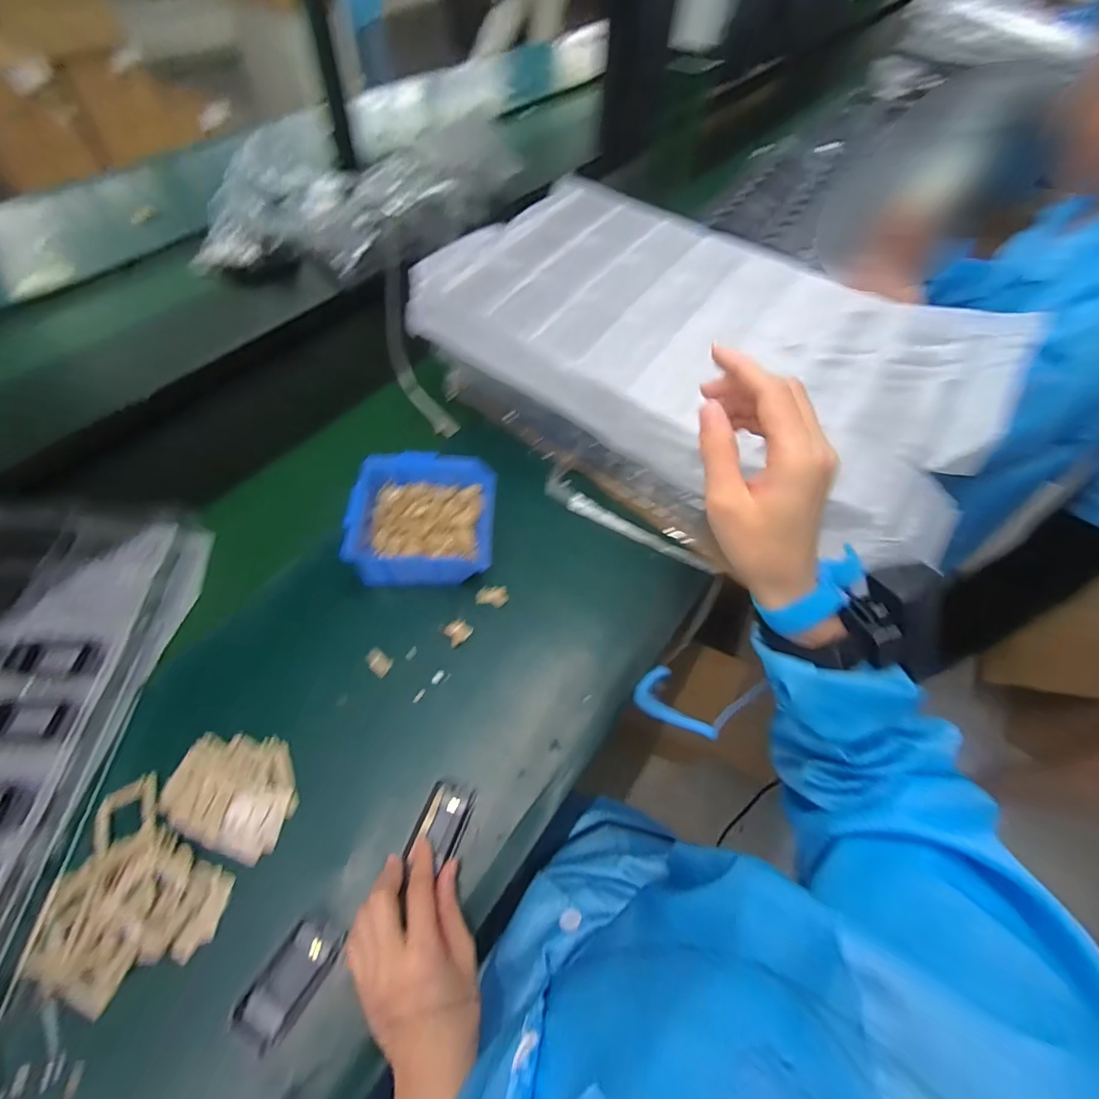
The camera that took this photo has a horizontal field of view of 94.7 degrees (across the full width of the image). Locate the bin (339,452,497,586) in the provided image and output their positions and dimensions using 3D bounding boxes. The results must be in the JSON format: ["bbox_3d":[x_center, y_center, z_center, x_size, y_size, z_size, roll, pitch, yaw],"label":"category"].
[{"bbox_3d":[-0.128,-0.029,0.528,0.139,0.063,0.142,-3,57,-6],"label":"bin"}]

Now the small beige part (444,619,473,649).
[{"bbox_3d":[-0.090,0.081,0.496,0.022,0.004,0.026,39,62,20],"label":"small beige part"}]

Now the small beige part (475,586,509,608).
[{"bbox_3d":[-0.059,0.047,0.519,0.033,0.004,0.021,-3,56,-6],"label":"small beige part"}]

